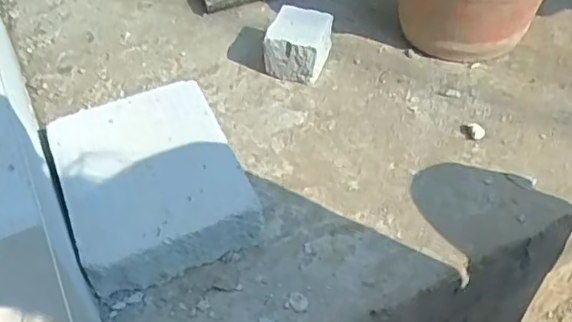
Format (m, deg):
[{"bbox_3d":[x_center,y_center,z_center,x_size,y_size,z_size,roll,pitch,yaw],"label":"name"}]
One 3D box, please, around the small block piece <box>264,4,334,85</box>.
[{"bbox_3d":[0.022,-0.176,0.918,0.090,0.083,0.092,14,50,19],"label":"small block piece"}]

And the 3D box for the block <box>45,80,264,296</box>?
[{"bbox_3d":[-0.165,0.027,0.743,0.200,0.089,0.239,-21,48,-13],"label":"block"}]

